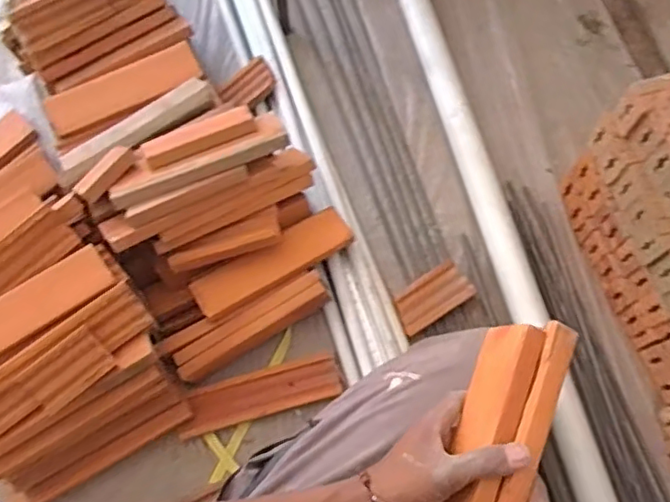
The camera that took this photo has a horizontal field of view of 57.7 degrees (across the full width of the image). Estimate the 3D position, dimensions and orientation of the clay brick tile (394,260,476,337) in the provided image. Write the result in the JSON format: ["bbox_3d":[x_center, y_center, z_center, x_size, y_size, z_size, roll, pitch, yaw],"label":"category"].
[{"bbox_3d":[0.137,0.066,0.868,0.110,0.011,0.063,-32,71,-9],"label":"clay brick tile"}]

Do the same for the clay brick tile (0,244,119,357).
[{"bbox_3d":[-0.375,0.076,0.722,0.226,0.020,0.068,-36,72,-10],"label":"clay brick tile"}]

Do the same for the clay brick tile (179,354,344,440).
[{"bbox_3d":[-0.103,0.197,0.850,0.219,0.016,0.063,-16,69,-3],"label":"clay brick tile"}]

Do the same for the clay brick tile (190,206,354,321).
[{"bbox_3d":[-0.083,0.017,0.830,0.224,0.016,0.065,-31,71,-9],"label":"clay brick tile"}]

